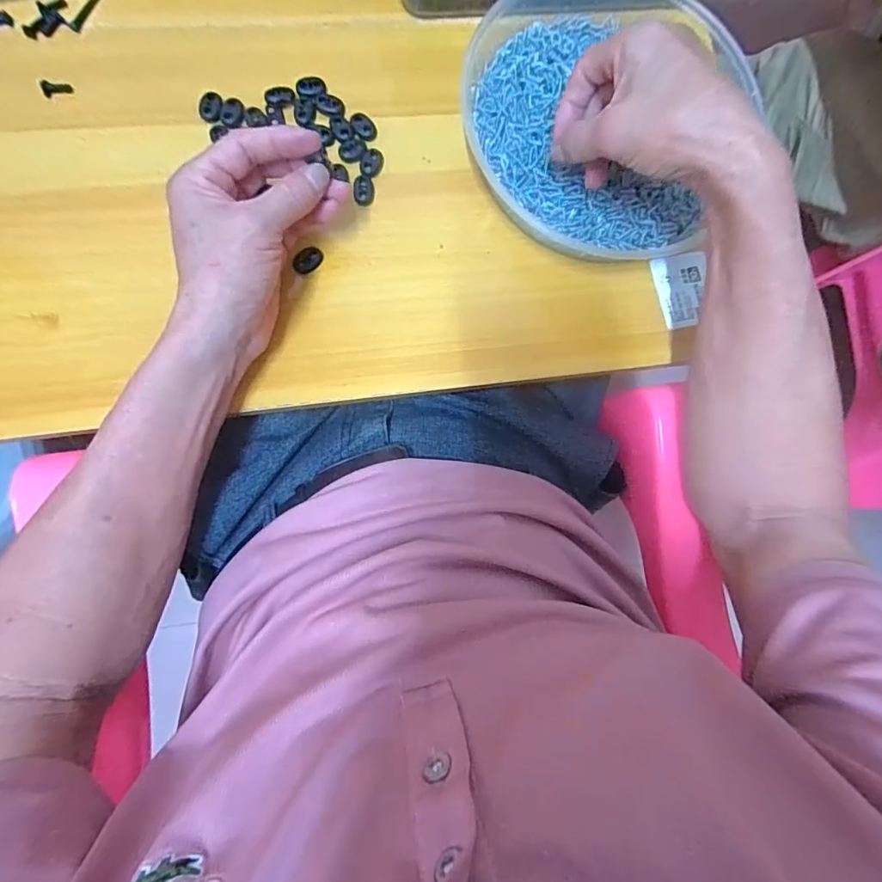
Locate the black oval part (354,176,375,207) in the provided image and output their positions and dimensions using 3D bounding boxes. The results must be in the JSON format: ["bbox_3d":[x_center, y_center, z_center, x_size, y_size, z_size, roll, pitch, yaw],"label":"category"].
[{"bbox_3d":[-0.057,-0.187,0.365,0.015,0.004,0.020,0,83,-7],"label":"black oval part"}]

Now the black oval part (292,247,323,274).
[{"bbox_3d":[-0.095,-0.130,0.350,0.015,0.007,0.022,43,84,-16],"label":"black oval part"}]

